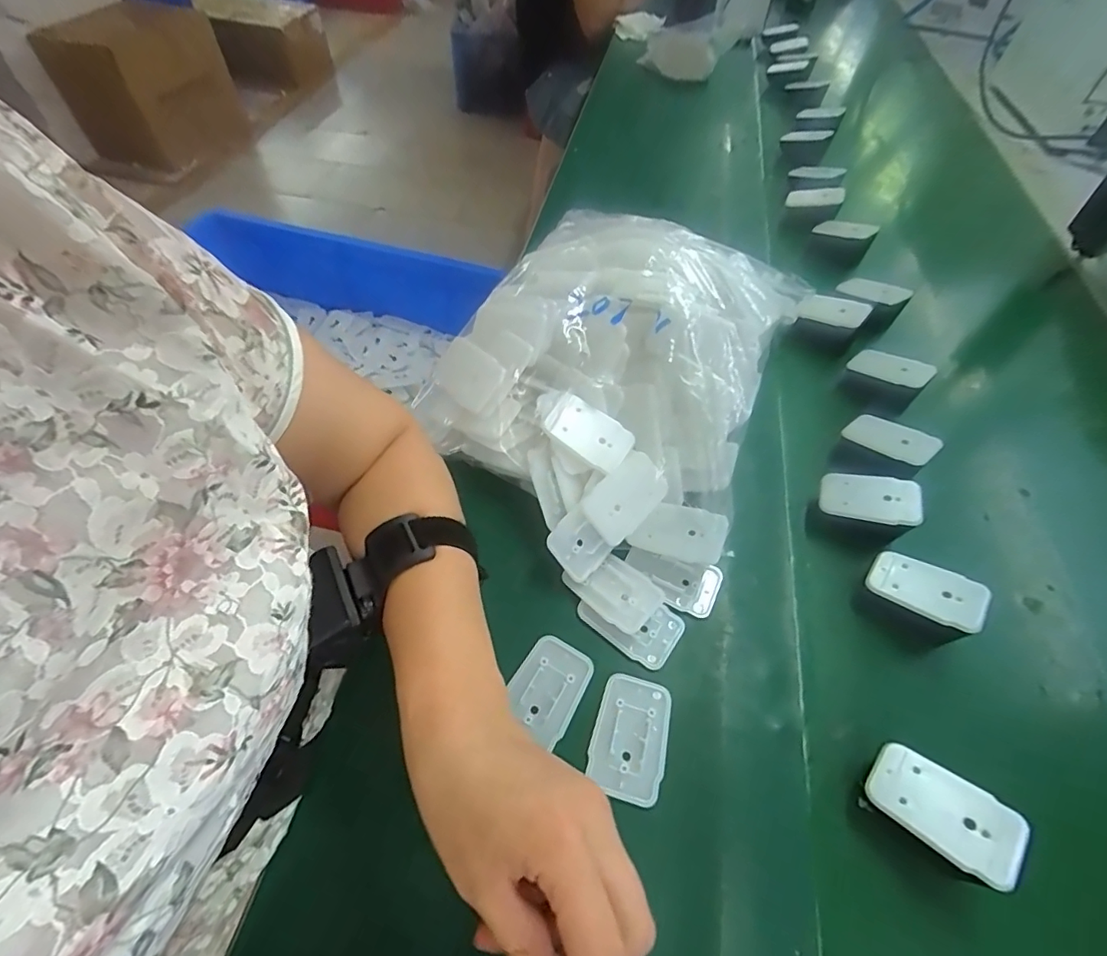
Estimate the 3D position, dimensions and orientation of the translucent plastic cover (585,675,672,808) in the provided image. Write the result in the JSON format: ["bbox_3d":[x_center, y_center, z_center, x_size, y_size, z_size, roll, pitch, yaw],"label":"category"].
[{"bbox_3d":[0.049,0.161,0.322,0.045,0.004,0.069,15,55,8],"label":"translucent plastic cover"}]

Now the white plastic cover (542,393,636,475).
[{"bbox_3d":[0.027,-0.034,0.395,0.065,0.007,0.042,33,71,1],"label":"white plastic cover"}]

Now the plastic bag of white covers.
[{"bbox_3d":[0.054,-0.105,0.446,0.259,0.123,0.299,22,56,12],"label":"plastic bag of white covers"}]

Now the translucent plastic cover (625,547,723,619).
[{"bbox_3d":[0.086,0.075,0.379,0.069,0.008,0.038,20,56,11],"label":"translucent plastic cover"}]

